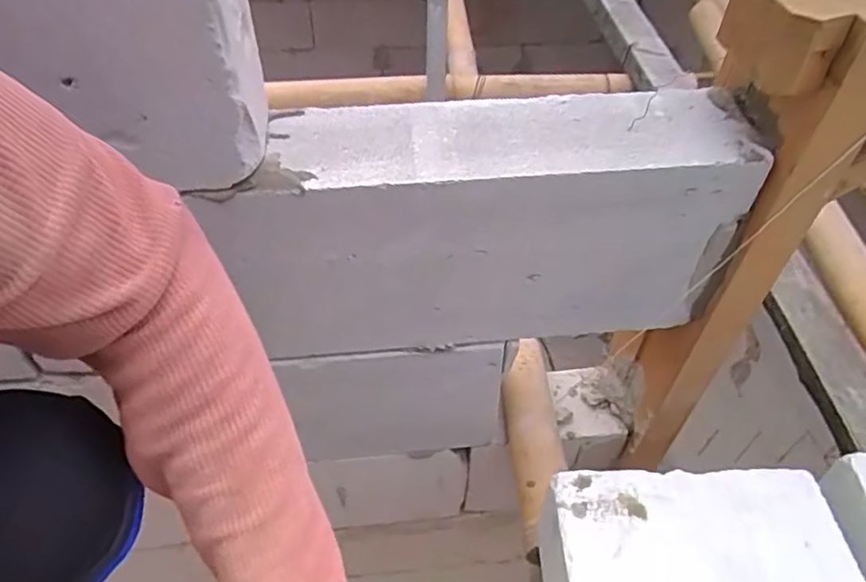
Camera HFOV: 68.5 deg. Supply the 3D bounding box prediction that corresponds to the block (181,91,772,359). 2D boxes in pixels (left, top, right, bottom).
[{"bbox_3d":[0.036,-0.053,0.544,0.391,0.208,0.100,-1,48,-4],"label":"block"}]

